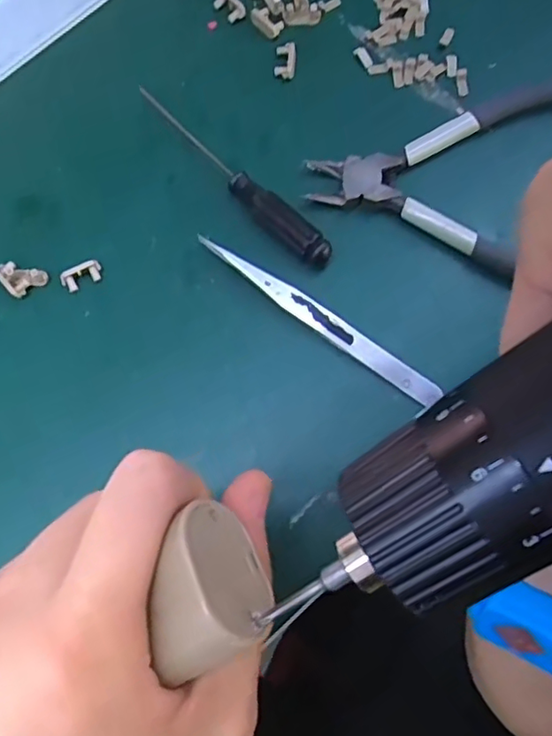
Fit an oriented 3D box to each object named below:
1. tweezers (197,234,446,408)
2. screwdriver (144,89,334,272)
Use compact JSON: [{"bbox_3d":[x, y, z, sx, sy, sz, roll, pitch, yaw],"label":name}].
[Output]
[{"bbox_3d":[0.019,-0.023,0.262,0.127,0.007,0.011,35,80,10],"label":"tweezers"},{"bbox_3d":[-0.023,-0.094,0.279,0.131,0.018,0.014,44,82,12],"label":"screwdriver"}]

